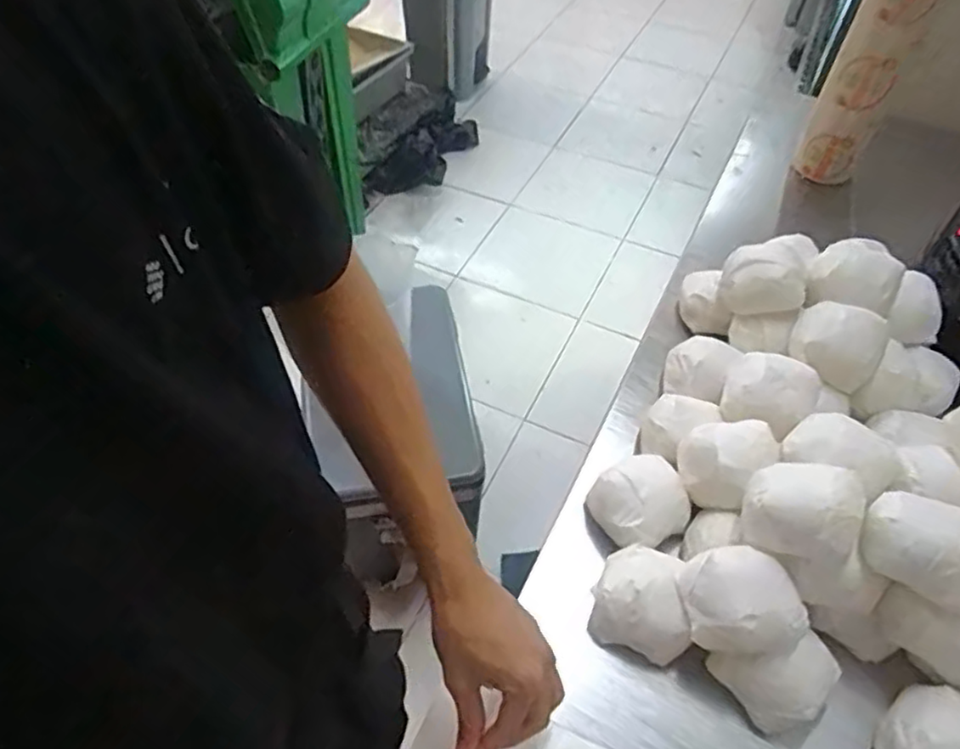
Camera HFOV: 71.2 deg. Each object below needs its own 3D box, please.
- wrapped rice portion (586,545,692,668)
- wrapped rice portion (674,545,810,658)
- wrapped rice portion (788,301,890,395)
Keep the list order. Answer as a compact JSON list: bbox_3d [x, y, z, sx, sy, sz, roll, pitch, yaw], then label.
[{"bbox_3d":[0.131,0.187,0.553,0.070,0.052,0.079,9,51,6],"label":"wrapped rice portion"},{"bbox_3d":[0.201,0.176,0.516,0.077,0.047,0.078,1,51,-1],"label":"wrapped rice portion"},{"bbox_3d":[0.355,-0.032,0.669,0.079,0.045,0.074,27,55,19],"label":"wrapped rice portion"}]

